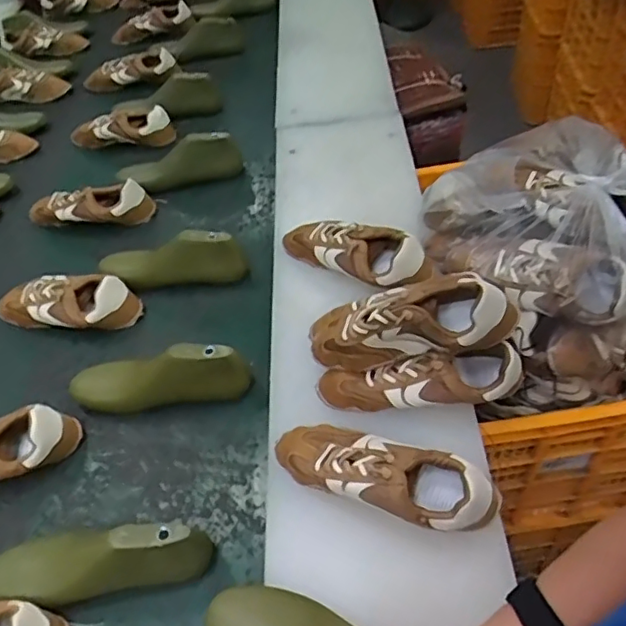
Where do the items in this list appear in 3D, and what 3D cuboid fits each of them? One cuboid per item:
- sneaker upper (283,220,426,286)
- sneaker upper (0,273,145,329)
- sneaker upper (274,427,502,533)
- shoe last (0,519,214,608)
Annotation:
[{"bbox_3d":[0.056,-0.095,0.848,0.219,0.070,0.083,28,58,27],"label":"sneaker upper"},{"bbox_3d":[-0.380,-0.013,0.907,0.229,0.068,0.074,5,50,11],"label":"sneaker upper"},{"bbox_3d":[0.070,0.166,0.615,0.228,0.074,0.080,20,54,22],"label":"sneaker upper"},{"bbox_3d":[-0.234,0.266,0.621,0.241,0.084,0.061,-2,49,4],"label":"shoe last"}]

